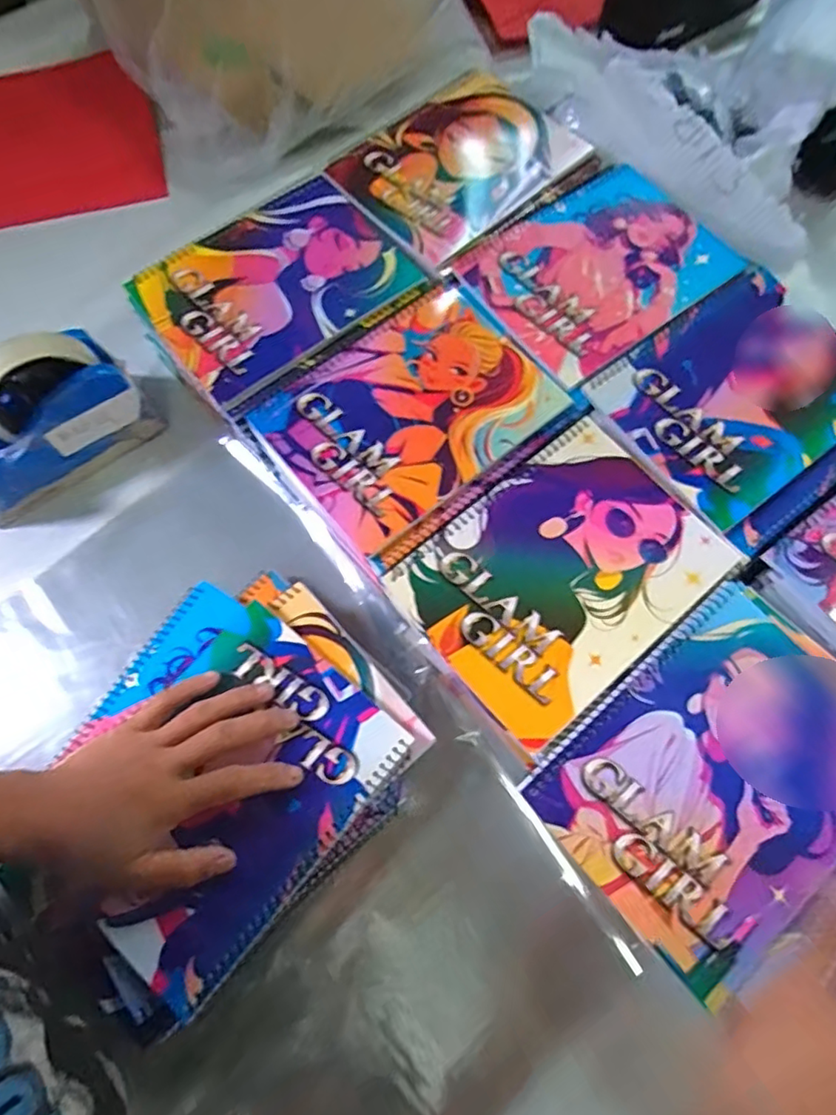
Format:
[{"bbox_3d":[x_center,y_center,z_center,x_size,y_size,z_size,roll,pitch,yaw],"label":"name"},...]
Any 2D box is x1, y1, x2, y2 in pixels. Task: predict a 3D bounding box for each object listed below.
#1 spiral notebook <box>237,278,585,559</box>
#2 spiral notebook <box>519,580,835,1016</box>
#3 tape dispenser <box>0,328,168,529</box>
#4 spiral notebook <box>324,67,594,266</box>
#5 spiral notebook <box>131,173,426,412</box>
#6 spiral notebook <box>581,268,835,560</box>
[{"bbox_3d":[-0.006,-0.109,0.439,0.192,0.007,0.148,-38,74,-12],"label":"spiral notebook"},{"bbox_3d":[0.187,0.125,0.353,0.207,0.007,0.148,-39,74,-13],"label":"spiral notebook"},{"bbox_3d":[-0.299,-0.105,0.454,0.156,0.110,0.061,-36,75,-10],"label":"tape dispenser"},{"bbox_3d":[0.044,-0.355,0.525,0.205,0.006,0.144,-39,74,-13],"label":"spiral notebook"},{"bbox_3d":[-0.112,-0.222,0.477,0.195,0.008,0.144,-38,74,-12],"label":"spiral notebook"},{"bbox_3d":[0.249,-0.118,0.444,0.190,0.011,0.168,-37,74,-12],"label":"spiral notebook"}]

